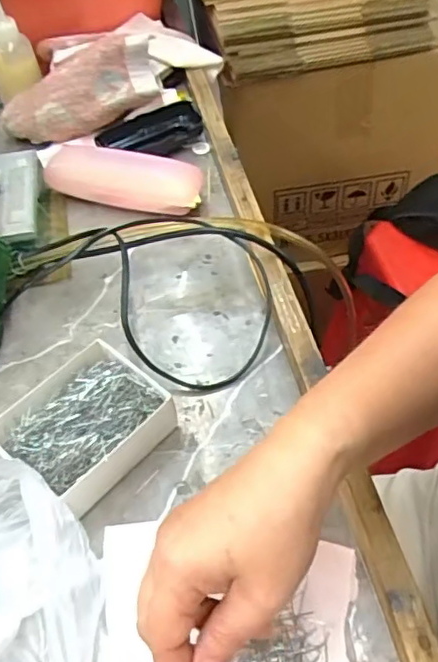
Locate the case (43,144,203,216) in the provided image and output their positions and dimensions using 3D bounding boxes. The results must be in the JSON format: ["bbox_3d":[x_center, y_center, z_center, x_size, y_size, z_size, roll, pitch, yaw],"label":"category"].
[{"bbox_3d":[-0.092,-0.146,0.572,0.157,0.044,0.057,11,52,11],"label":"case"}]

